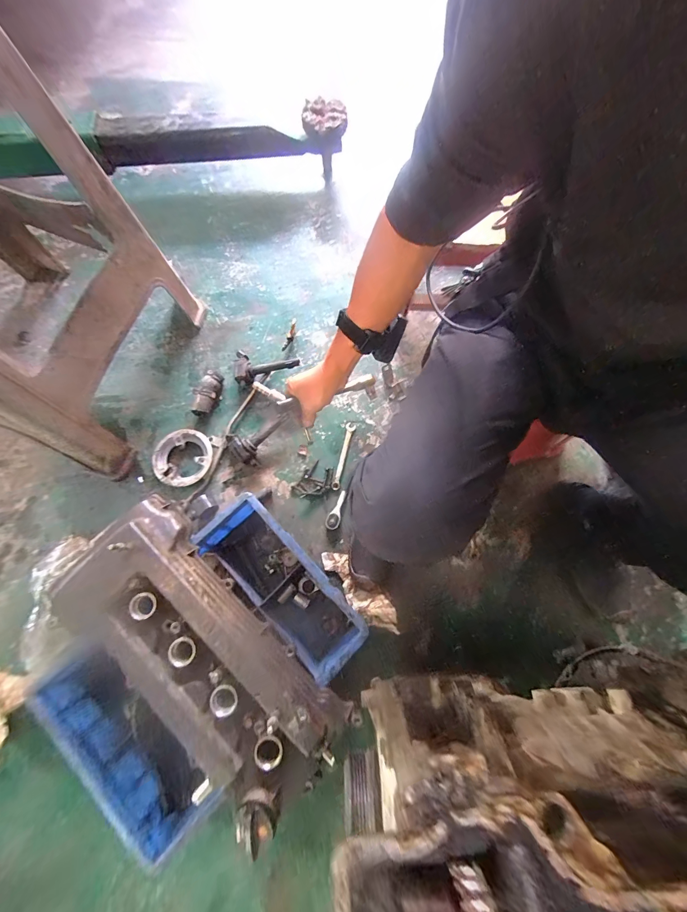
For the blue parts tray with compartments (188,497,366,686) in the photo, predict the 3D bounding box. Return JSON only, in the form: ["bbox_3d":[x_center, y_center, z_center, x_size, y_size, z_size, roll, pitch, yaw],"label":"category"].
[{"bbox_3d":[-0.110,0.221,0.633,0.125,0.107,0.331,-44,79,-11],"label":"blue parts tray with compartments"}]

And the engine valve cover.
[{"bbox_3d":[-0.216,0.283,0.508,0.454,0.102,0.200,43,80,12],"label":"engine valve cover"}]

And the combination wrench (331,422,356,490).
[{"bbox_3d":[-0.001,-0.001,0.745,0.020,0.004,0.147,14,75,4],"label":"combination wrench"}]

